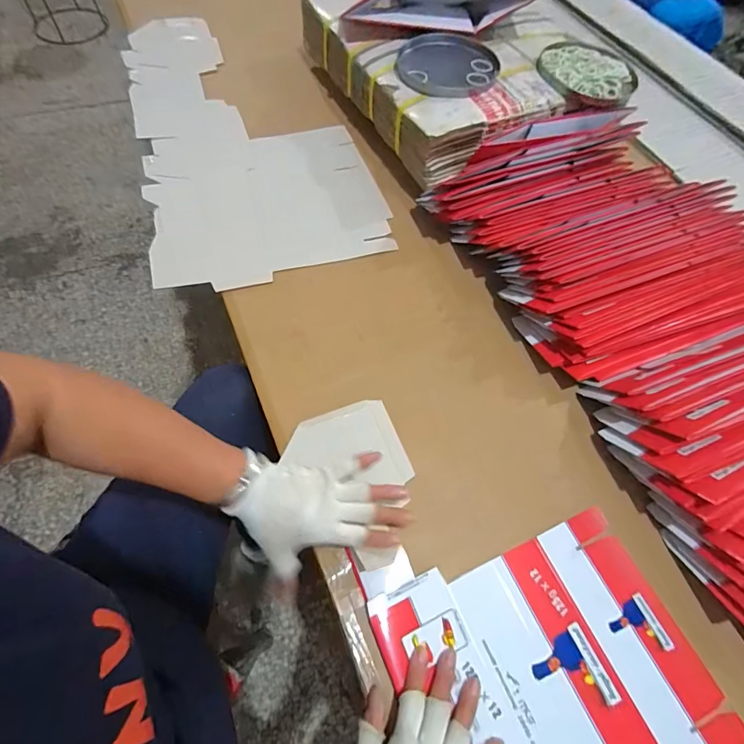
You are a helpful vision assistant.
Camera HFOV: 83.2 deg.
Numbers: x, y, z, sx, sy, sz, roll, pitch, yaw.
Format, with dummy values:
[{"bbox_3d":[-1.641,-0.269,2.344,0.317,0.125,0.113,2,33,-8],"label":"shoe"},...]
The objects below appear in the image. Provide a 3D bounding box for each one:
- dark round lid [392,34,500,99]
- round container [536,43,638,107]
[{"bbox_3d":[0.122,-0.508,0.693,0.166,0.015,0.156,-1,67,2],"label":"dark round lid"},{"bbox_3d":[0.369,-0.512,0.718,0.161,0.026,0.161,-2,63,-5],"label":"round container"}]

